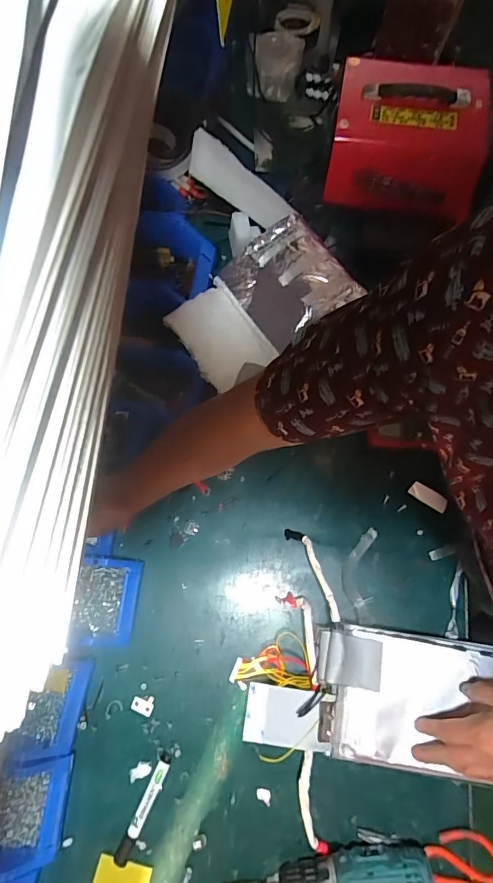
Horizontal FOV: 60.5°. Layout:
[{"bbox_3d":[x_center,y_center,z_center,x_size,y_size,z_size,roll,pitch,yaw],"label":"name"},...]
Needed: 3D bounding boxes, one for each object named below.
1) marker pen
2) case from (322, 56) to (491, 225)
[{"bbox_3d":[-0.138,0.497,0.572,0.020,0.012,0.133,26,74,8],"label":"marker pen"},{"bbox_3d":[0.316,-0.595,0.808,0.287,0.137,0.229,10,72,3],"label":"case"}]

